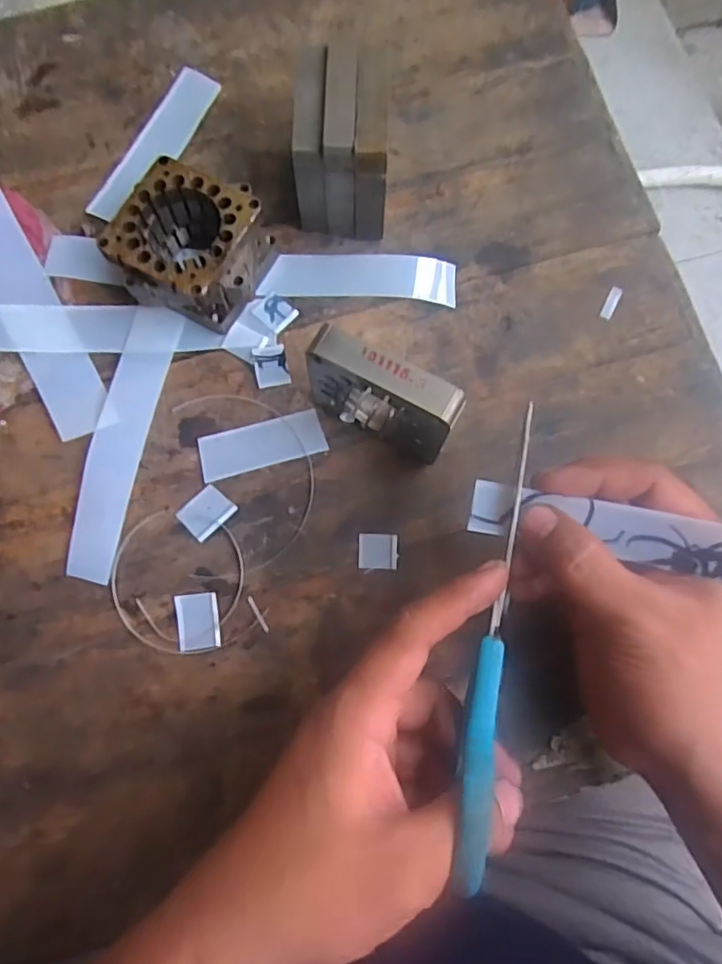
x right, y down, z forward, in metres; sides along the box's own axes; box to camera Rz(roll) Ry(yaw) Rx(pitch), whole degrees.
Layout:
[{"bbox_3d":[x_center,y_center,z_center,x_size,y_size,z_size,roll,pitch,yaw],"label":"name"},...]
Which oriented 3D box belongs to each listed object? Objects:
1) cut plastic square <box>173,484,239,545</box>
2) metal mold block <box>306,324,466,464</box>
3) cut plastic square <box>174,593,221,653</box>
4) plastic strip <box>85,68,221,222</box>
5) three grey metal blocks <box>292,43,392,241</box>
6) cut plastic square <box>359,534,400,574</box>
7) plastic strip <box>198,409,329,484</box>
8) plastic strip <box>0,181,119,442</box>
[{"bbox_3d":[-0.084,0.017,0.318,0.026,0.004,0.022,-43,82,-7],"label":"cut plastic square"},{"bbox_3d":[0.010,-0.041,0.288,0.075,0.068,0.022,31,81,6],"label":"metal mold block"},{"bbox_3d":[-0.086,0.073,0.306,0.022,0.004,0.029,-8,79,-1],"label":"cut plastic square"},{"bbox_3d":[-0.128,-0.210,0.367,0.030,0.004,0.116,26,79,2],"label":"plastic strip"},{"bbox_3d":[-0.010,-0.186,0.326,0.049,0.066,0.065,3,79,1],"label":"three grey metal blocks"},{"bbox_3d":[0.009,0.038,0.313,0.021,0.004,0.020,1,79,1],"label":"cut plastic square"},{"bbox_3d":[-0.055,-0.021,0.327,0.068,0.004,0.026,-15,79,-2],"label":"plastic strip"},{"bbox_3d":[-0.194,-0.115,0.320,0.041,0.055,0.194,-26,97,-4],"label":"plastic strip"}]

